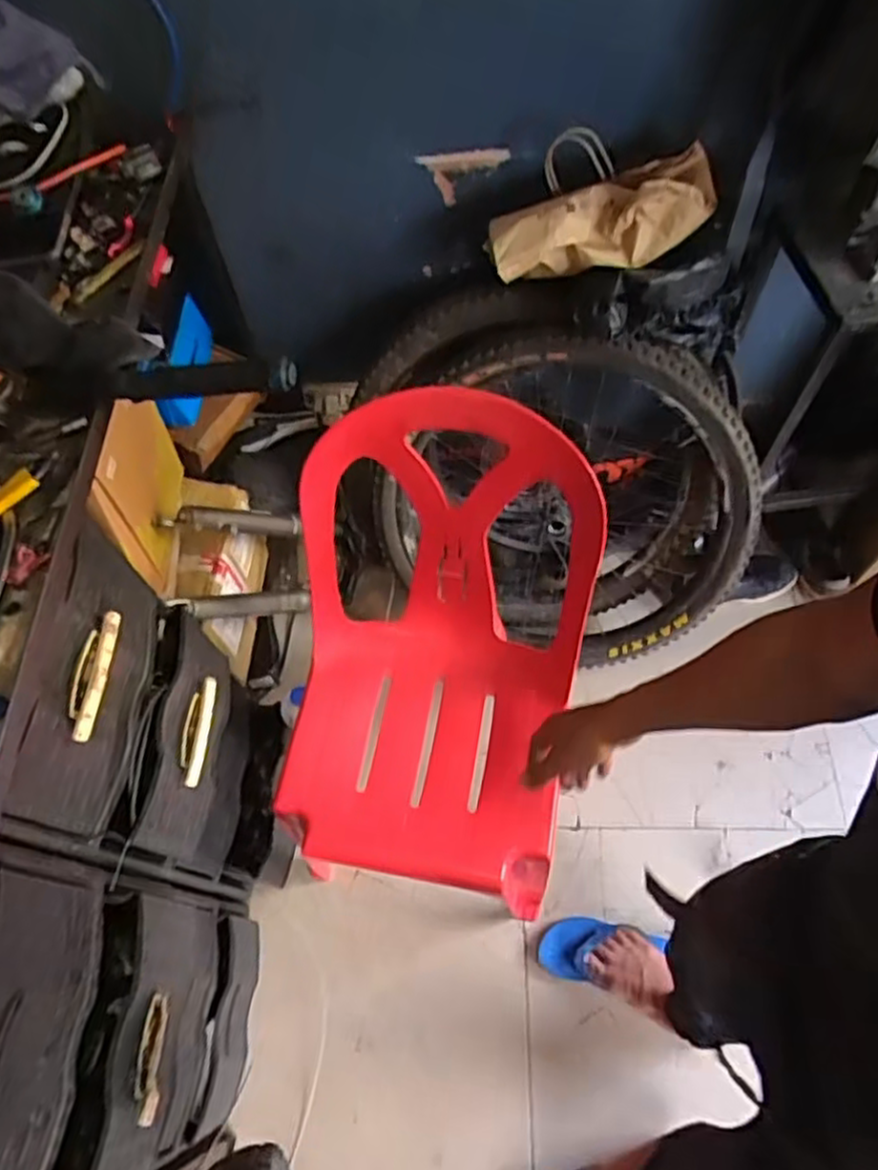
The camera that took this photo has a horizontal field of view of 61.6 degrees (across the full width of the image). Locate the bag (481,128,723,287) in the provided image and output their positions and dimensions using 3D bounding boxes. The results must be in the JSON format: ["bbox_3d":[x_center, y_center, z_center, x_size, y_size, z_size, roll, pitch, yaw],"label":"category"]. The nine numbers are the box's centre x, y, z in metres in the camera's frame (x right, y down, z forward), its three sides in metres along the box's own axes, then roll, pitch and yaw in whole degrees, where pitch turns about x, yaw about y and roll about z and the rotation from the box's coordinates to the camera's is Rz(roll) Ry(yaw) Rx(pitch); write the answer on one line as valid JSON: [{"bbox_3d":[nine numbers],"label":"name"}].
[{"bbox_3d":[0.223,-0.544,1.041,0.312,0.169,0.112,-11,62,12],"label":"bag"}]

